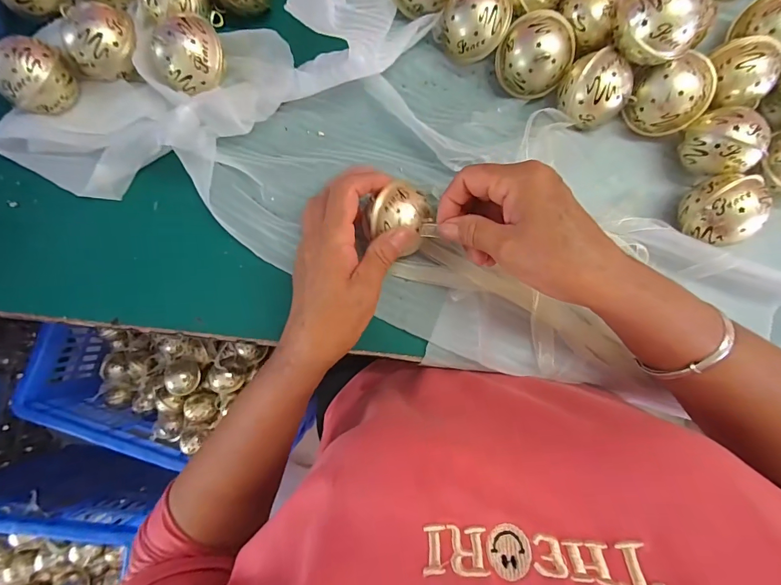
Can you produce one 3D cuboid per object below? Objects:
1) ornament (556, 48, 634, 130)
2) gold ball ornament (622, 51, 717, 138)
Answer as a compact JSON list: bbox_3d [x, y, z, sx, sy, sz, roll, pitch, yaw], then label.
[{"bbox_3d":[0.164,-0.162,0.312,0.052,0.048,0.050,43,86,4],"label":"ornament"},{"bbox_3d":[0.223,-0.158,0.314,0.059,0.048,0.048,-7,84,-1],"label":"gold ball ornament"}]

